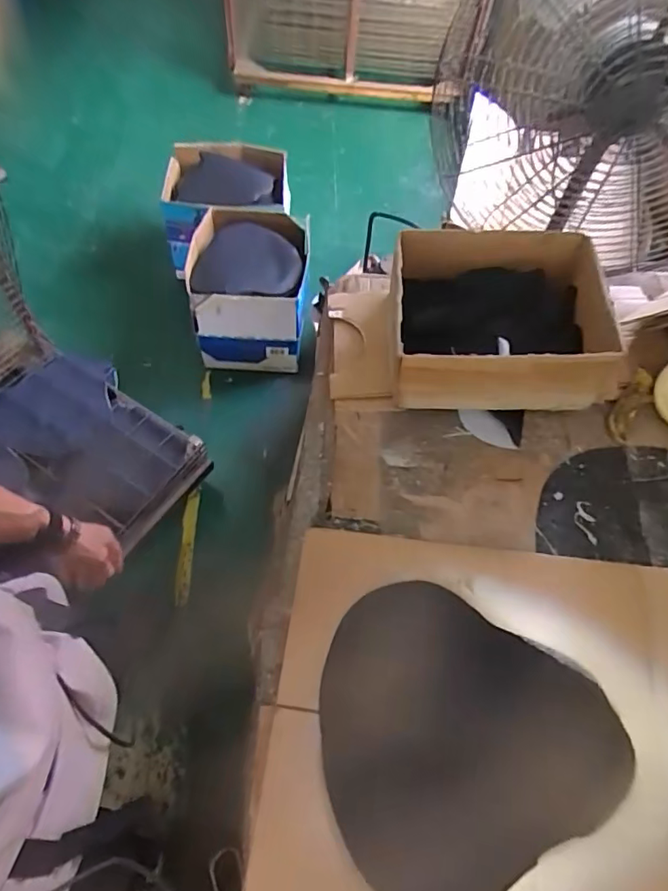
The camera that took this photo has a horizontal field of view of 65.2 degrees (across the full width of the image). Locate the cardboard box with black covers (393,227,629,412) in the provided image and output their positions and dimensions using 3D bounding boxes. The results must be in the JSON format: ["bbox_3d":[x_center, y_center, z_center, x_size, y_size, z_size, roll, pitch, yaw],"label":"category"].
[{"bbox_3d":[0.261,-0.200,0.861,0.330,0.156,0.276,5,59,-2],"label":"cardboard box with black covers"}]

